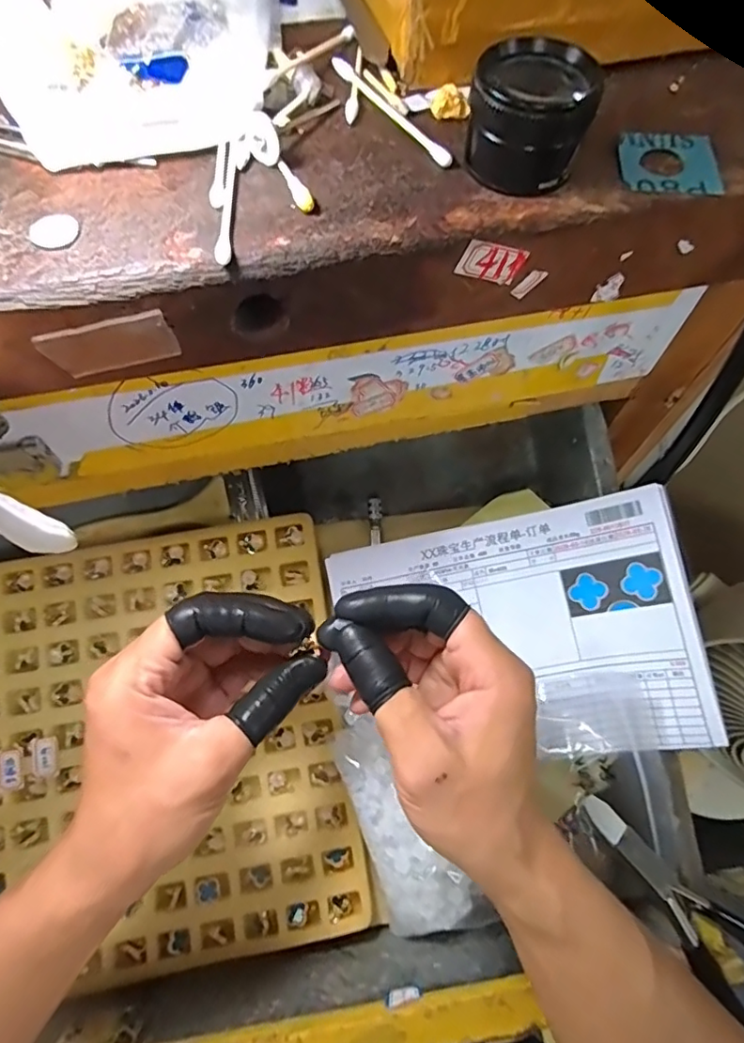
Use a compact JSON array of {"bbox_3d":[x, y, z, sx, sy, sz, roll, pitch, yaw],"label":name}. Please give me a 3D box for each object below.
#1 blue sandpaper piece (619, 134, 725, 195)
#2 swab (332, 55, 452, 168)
[{"bbox_3d":[0.107,-0.130,0.201,0.034,0.004,0.030,3,65,1],"label":"blue sandpaper piece"},{"bbox_3d":[0.007,-0.156,0.211,0.006,0.006,0.072,-33,69,-15],"label":"swab"}]

